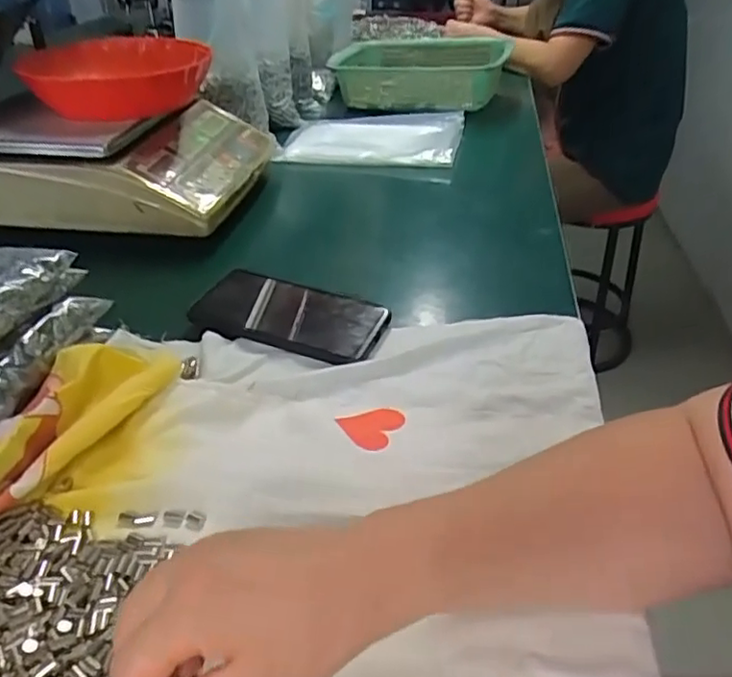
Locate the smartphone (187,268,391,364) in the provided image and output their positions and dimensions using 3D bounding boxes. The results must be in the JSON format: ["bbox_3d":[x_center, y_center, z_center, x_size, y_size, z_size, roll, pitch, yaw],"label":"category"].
[{"bbox_3d":[-0.063,-0.021,0.529,0.155,0.016,0.078,12,37,17],"label":"smartphone"}]

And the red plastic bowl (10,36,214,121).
[{"bbox_3d":[-0.279,-0.301,0.718,0.187,0.053,0.182,0,36,0],"label":"red plastic bowl"}]

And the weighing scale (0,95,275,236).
[{"bbox_3d":[-0.304,-0.222,0.758,0.327,0.105,0.272,4,36,6],"label":"weighing scale"}]

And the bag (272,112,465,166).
[{"bbox_3d":[0.009,-0.295,0.908,0.252,0.028,0.185,7,36,10],"label":"bag"}]

